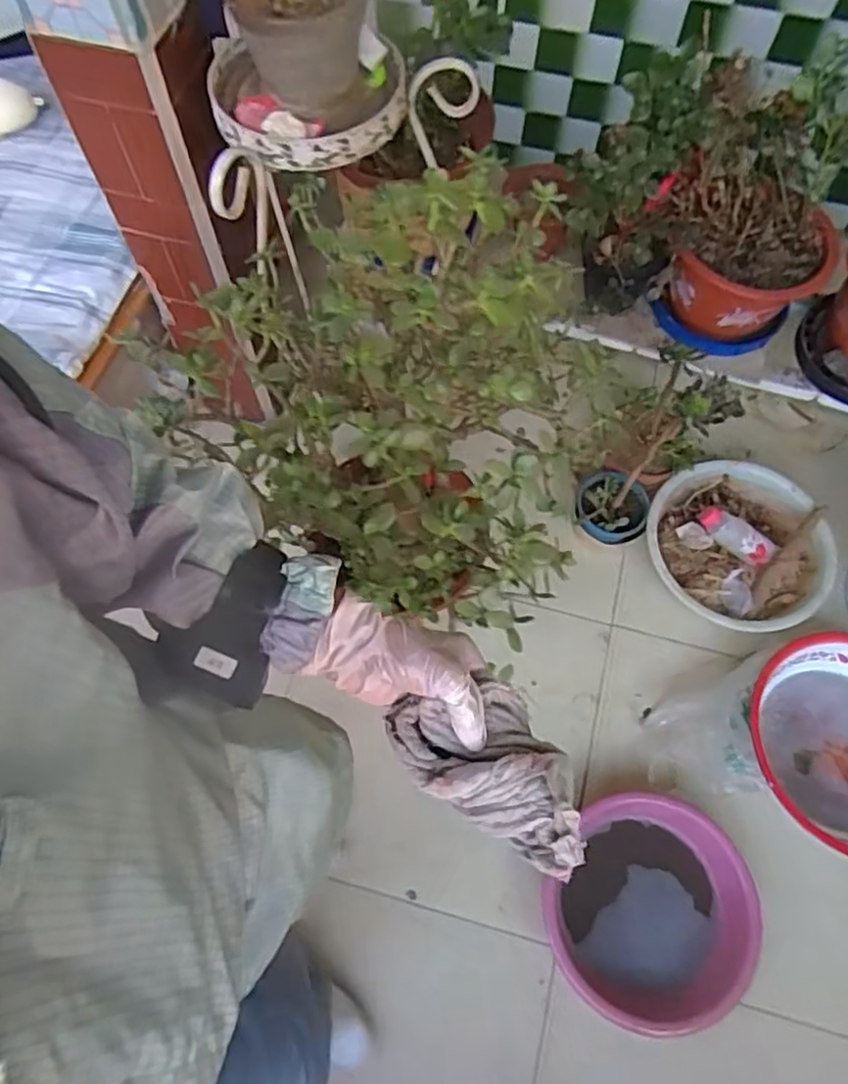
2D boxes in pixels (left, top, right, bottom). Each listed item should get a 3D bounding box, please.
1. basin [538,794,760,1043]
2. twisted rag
[{"bbox_3d":[0.382,0.615,1.163,0.314,0.101,0.338,9,65,5],"label":"basin"},{"bbox_3d":[0.043,0.143,0.433,0.084,0.052,0.137,-35,74,-11],"label":"twisted rag"}]

